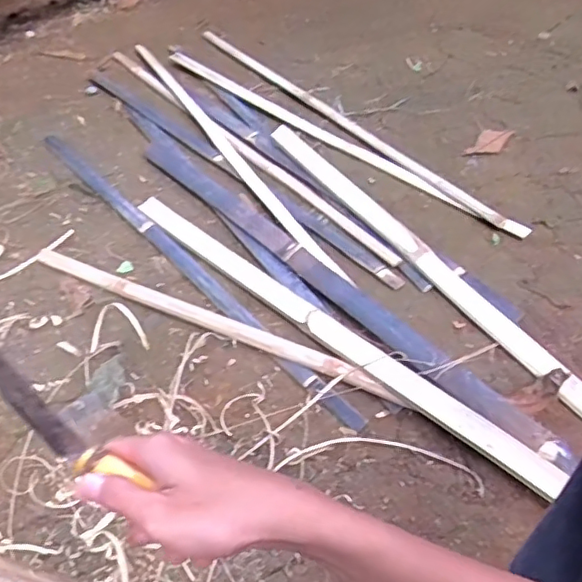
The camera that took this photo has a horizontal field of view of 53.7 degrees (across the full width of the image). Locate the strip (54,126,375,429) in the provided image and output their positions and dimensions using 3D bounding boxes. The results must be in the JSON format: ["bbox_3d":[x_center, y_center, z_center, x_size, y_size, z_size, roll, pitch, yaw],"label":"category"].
[{"bbox_3d":[-0.204,-0.067,1.026,0.037,0.019,0.880,-37,63,-22],"label":"strip"}]

